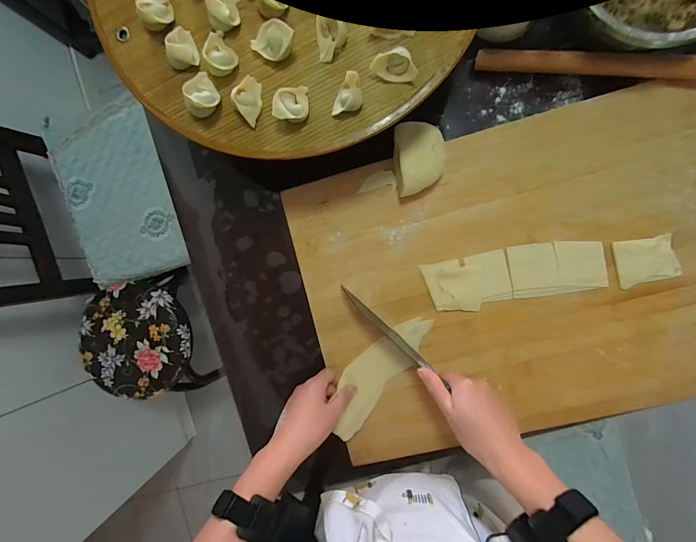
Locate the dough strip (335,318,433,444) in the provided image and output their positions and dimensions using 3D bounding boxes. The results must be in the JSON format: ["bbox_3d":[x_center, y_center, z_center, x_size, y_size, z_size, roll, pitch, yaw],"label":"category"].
[{"bbox_3d":[0.039,0.138,0.464,0.065,0.017,0.190,37,87,2],"label":"dough strip"}]

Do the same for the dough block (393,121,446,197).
[{"bbox_3d":[0.093,-0.146,0.438,0.061,0.039,0.090,-5,92,5],"label":"dough block"}]

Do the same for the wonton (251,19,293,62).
[{"bbox_3d":[-0.080,-0.243,0.354,0.042,0.024,0.032,35,95,2],"label":"wonton"}]

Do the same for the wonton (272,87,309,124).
[{"bbox_3d":[-0.061,-0.179,0.357,0.034,0.021,0.037,-1,93,5],"label":"wonton"}]

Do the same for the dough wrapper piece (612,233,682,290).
[{"bbox_3d":[0.386,-0.014,0.434,0.073,0.004,0.059,-13,92,5],"label":"dough wrapper piece"}]

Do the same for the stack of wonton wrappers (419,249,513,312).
[{"bbox_3d":[0.162,0.017,0.453,0.108,0.012,0.069,-12,92,5],"label":"stack of wonton wrappers"}]

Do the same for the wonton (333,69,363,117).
[{"bbox_3d":[-0.002,-0.185,0.351,0.032,0.022,0.032,-4,92,5],"label":"wonton"}]

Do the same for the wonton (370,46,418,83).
[{"bbox_3d":[0.048,-0.213,0.347,0.046,0.020,0.023,7,93,4],"label":"wonton"}]

